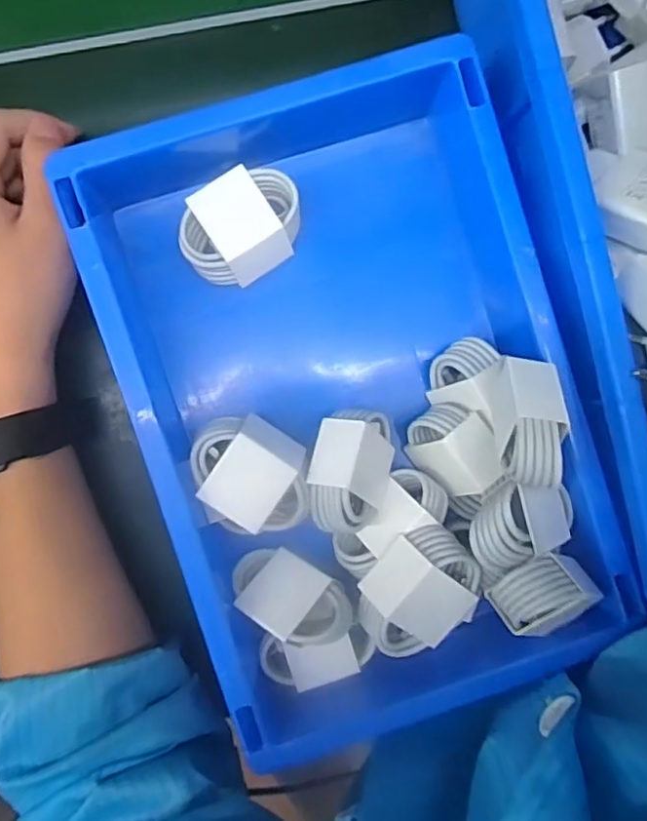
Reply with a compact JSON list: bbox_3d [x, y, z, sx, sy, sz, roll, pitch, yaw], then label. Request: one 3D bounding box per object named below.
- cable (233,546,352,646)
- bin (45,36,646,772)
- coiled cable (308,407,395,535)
[{"bbox_3d":[-0.017,0.099,0.320,0.062,0.023,0.038,25,62,28],"label":"cable"},{"bbox_3d":[0.017,-0.006,0.313,0.206,0.080,0.328,-18,88,0],"label":"bin"},{"bbox_3d":[0.016,0.030,0.320,0.029,0.040,0.063,14,85,31],"label":"coiled cable"}]

